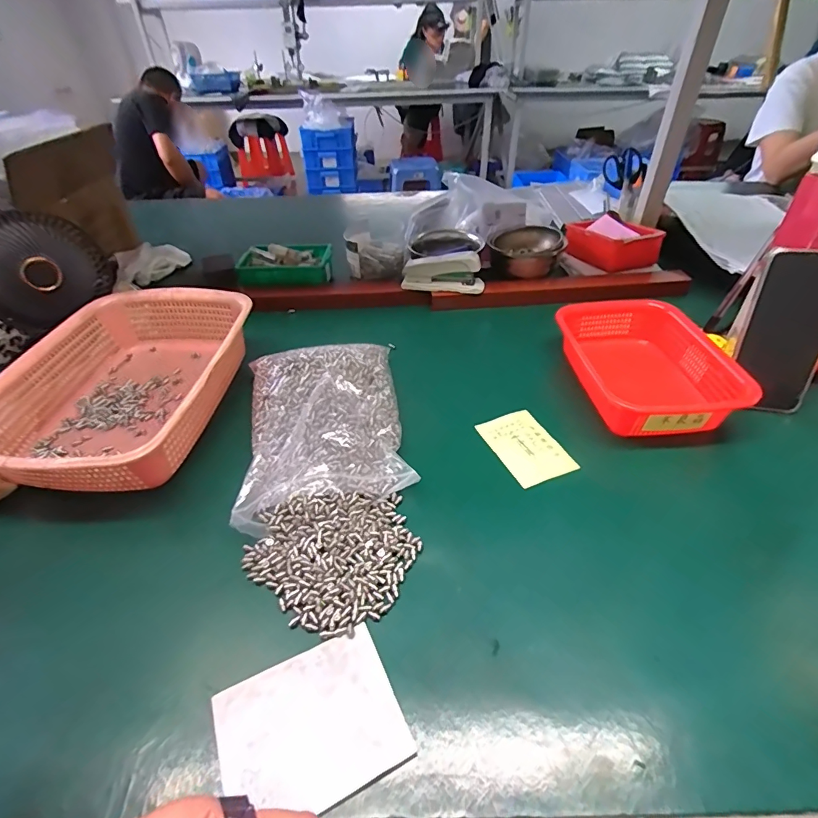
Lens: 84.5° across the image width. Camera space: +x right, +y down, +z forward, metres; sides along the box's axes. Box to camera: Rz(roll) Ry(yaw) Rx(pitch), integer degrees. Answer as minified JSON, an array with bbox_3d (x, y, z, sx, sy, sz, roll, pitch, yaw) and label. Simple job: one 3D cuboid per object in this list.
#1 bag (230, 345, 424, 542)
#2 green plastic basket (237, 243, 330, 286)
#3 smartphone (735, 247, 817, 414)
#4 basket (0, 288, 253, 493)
[{"bbox_3d":[-0.089,0.010,0.466,0.161,0.052,0.229,-8,41,-8],"label":"bag"},{"bbox_3d":[-0.208,-0.242,0.764,0.152,0.056,0.086,-1,40,0],"label":"green plastic basket"},{"bbox_3d":[0.386,-0.076,0.460,0.079,0.164,0.011,9,24,9],"label":"smartphone"},{"bbox_3d":[-0.312,-0.028,0.504,0.222,0.077,0.295,4,41,6],"label":"basket"}]

